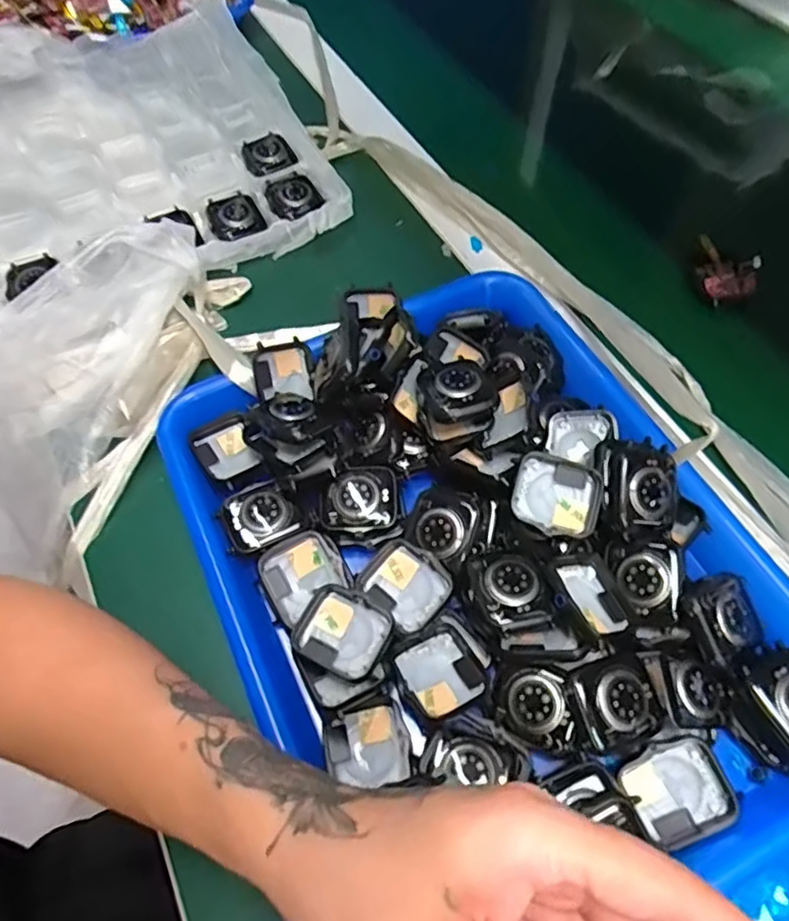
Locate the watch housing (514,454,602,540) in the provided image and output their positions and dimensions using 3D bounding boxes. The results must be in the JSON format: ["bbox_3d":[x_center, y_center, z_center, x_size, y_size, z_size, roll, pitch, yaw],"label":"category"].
[{"bbox_3d":[0.080,0.018,0.314,0.043,0.008,0.038,14,76,-2],"label":"watch housing"}]

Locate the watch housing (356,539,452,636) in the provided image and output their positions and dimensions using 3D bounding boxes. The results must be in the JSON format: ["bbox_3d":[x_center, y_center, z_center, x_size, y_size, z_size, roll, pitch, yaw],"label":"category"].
[{"bbox_3d":[0.006,0.062,0.314,0.035,0.014,0.039,-40,65,-19],"label":"watch housing"}]

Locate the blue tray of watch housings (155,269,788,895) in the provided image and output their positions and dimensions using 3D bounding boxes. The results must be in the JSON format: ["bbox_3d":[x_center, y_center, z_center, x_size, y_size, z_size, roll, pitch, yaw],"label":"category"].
[{"bbox_3d":[0.041,0.047,0.320,0.248,0.059,0.329,-26,61,-12],"label":"blue tray of watch housings"}]

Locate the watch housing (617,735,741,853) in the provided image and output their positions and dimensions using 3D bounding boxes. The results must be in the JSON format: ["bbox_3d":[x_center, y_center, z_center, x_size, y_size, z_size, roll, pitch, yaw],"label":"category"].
[{"bbox_3d":[0.122,0.143,0.273,0.041,0.007,0.038,-29,70,9],"label":"watch housing"}]

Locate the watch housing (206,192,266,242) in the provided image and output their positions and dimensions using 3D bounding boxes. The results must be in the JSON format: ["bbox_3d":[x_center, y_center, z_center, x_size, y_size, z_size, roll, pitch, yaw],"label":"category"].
[{"bbox_3d":[-0.121,-0.185,0.481,0.038,0.008,0.048,-25,61,-11],"label":"watch housing"}]

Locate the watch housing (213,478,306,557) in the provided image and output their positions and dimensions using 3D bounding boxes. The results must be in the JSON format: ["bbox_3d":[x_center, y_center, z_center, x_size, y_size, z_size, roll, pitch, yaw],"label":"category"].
[{"bbox_3d":[-0.072,0.028,0.334,0.041,0.008,0.035,-27,62,-13],"label":"watch housing"}]

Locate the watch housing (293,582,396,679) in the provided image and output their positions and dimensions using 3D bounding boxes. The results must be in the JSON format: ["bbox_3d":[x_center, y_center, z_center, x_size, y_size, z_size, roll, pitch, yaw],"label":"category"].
[{"bbox_3d":[-0.023,0.081,0.300,0.043,0.008,0.036,23,63,16],"label":"watch housing"}]

